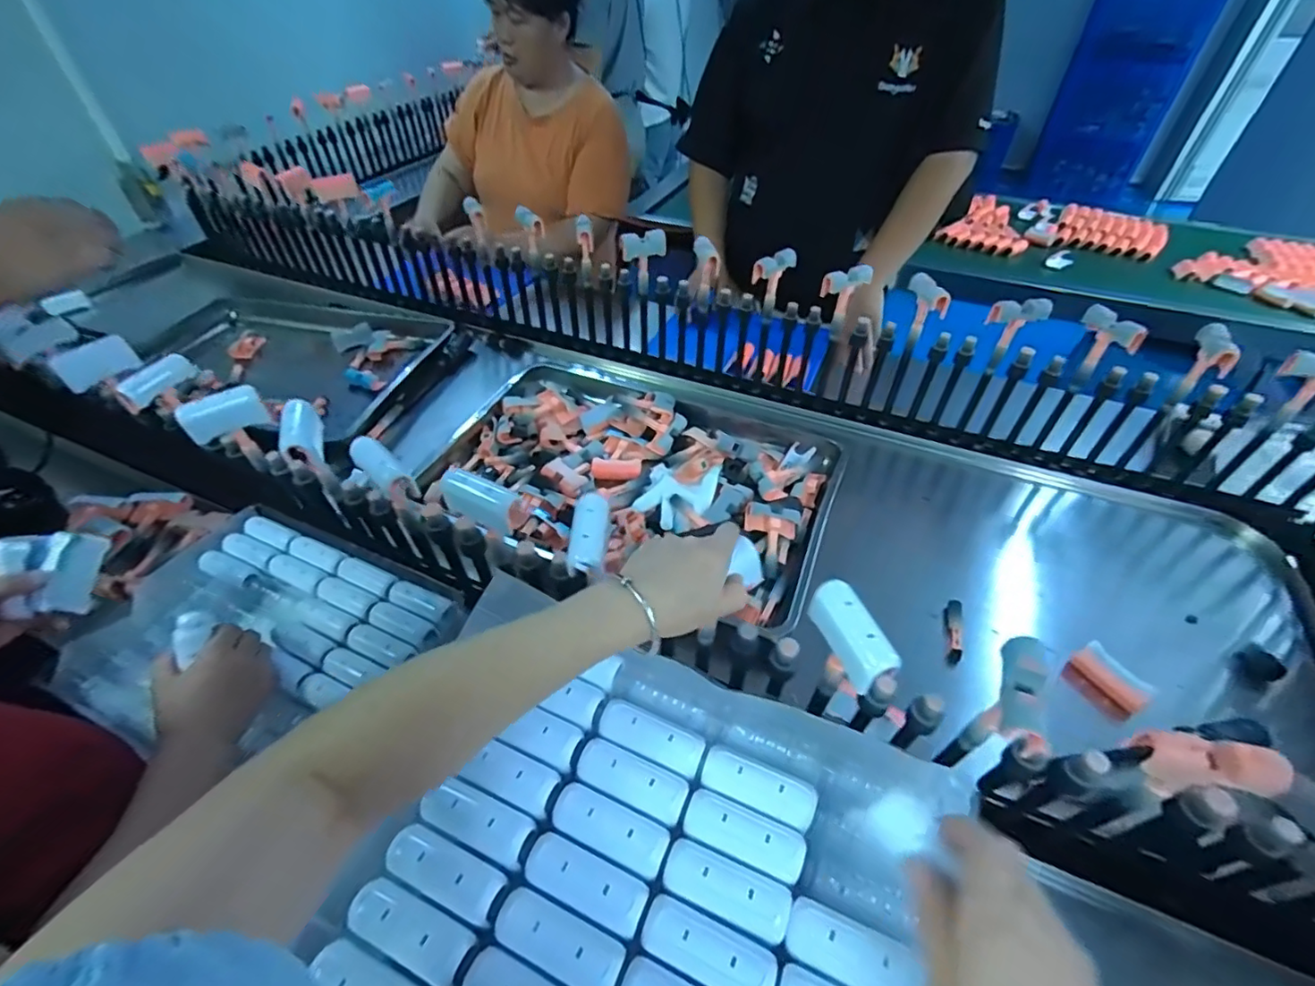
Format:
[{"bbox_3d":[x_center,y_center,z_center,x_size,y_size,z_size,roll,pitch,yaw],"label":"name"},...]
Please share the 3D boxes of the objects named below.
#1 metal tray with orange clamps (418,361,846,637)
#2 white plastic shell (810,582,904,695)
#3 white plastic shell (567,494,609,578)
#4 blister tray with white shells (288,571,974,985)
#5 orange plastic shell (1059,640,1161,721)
[{"bbox_3d":[-0.029,-0.041,0.868,0.576,0.060,0.408,20,48,18],"label":"metal tray with orange clamps"},{"bbox_3d":[0.142,0.103,0.417,0.034,0.030,0.077,-11,46,-12],"label":"white plastic shell"},{"bbox_3d":[-0.058,0.033,0.482,0.029,0.013,0.073,4,62,4],"label":"white plastic shell"},{"bbox_3d":[0.016,0.242,0.345,0.345,0.045,0.268,20,48,19],"label":"blister tray with white shells"},{"bbox_3d":[0.504,0.210,0.633,0.037,0.044,0.077,-17,47,-17],"label":"orange plastic shell"}]

